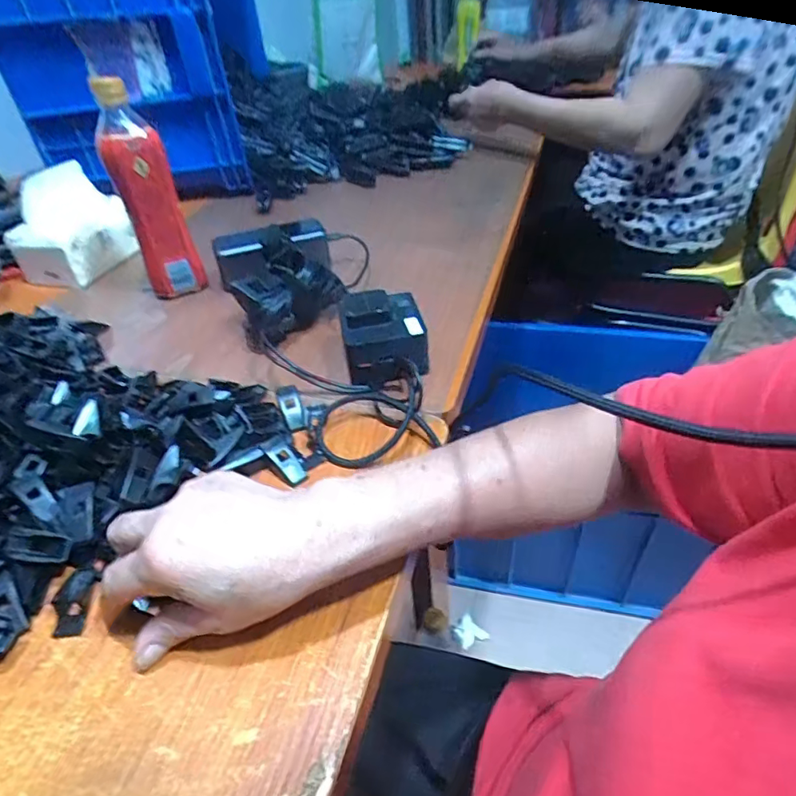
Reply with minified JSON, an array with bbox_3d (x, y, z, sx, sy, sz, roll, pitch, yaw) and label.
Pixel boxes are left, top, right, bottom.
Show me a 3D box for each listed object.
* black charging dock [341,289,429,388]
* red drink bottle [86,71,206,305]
[{"bbox_3d":[-0.015,-0.052,0.469,0.072,0.058,0.079,-12,41,-7],"label":"black charging dock"},{"bbox_3d":[-0.268,-0.211,0.569,0.062,0.202,0.054,-25,45,-21],"label":"red drink bottle"}]

